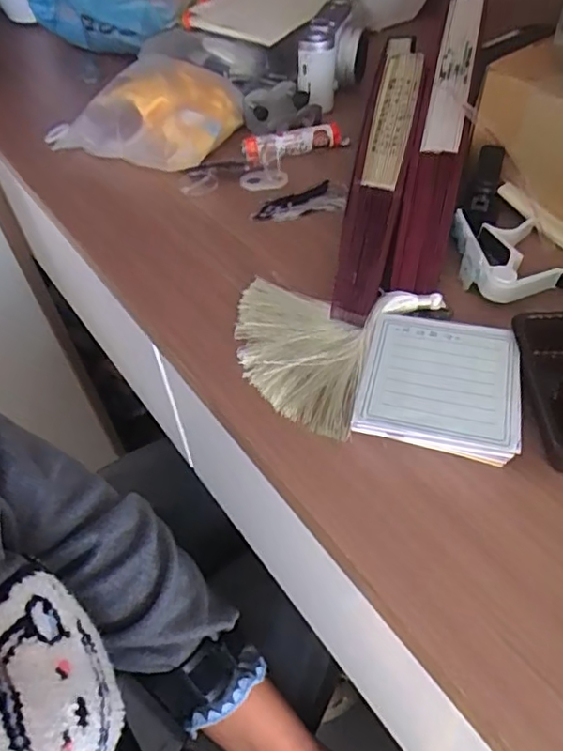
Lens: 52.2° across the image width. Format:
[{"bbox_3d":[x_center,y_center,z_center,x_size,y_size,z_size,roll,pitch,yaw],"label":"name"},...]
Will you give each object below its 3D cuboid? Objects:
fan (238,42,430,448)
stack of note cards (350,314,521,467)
[{"bbox_3d":[0.043,-0.116,0.377,0.094,0.047,0.331,10,52,11],"label":"fan"},{"bbox_3d":[0.080,0.004,0.295,0.074,0.020,0.075,9,52,11],"label":"stack of note cards"}]

